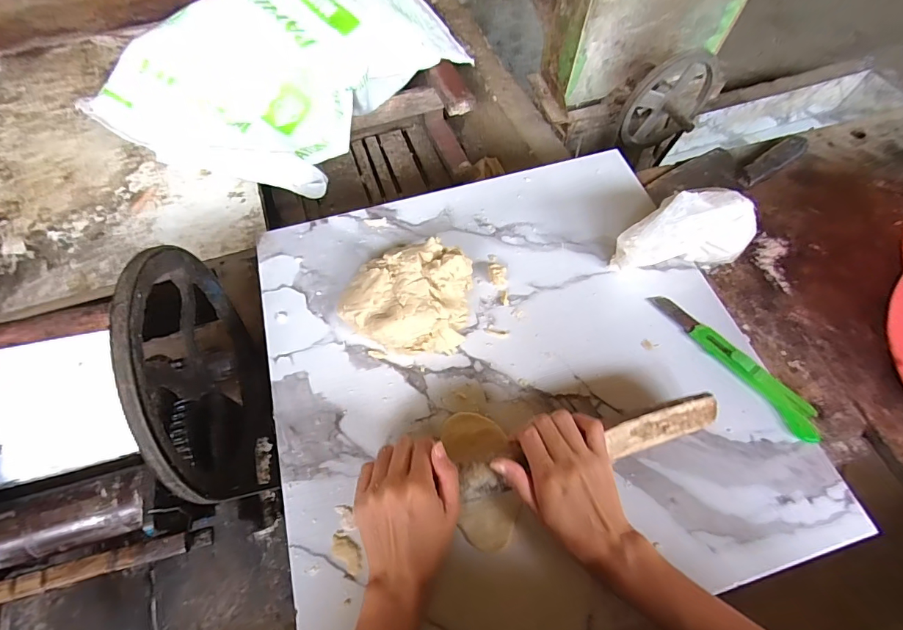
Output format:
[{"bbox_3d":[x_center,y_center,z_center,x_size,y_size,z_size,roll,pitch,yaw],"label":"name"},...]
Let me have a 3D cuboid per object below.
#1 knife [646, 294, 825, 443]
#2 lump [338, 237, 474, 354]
[{"bbox_3d":[0.291,0.045,0.447,0.031,0.012,0.191,-34,66,-15],"label":"knife"},{"bbox_3d":[-0.048,-0.016,0.450,0.134,0.076,0.102,4,62,4],"label":"lump"}]

